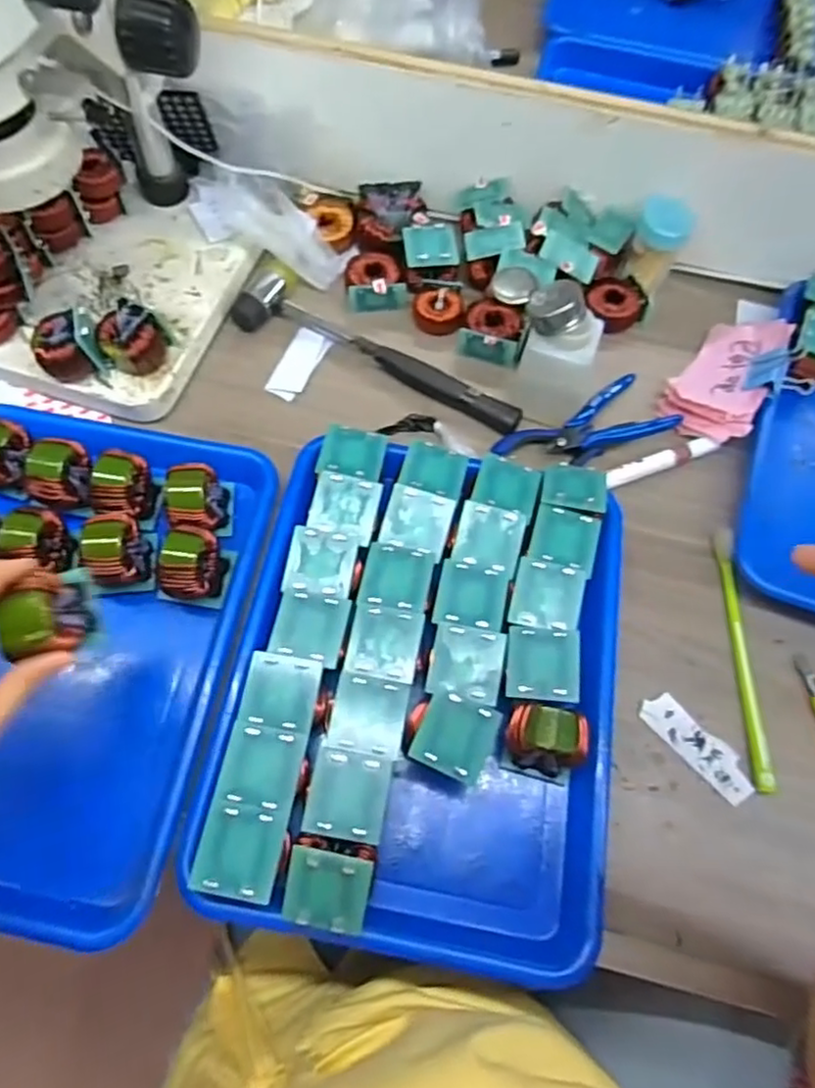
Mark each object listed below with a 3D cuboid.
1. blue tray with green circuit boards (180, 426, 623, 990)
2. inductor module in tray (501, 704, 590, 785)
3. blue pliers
[{"bbox_3d":[0.012,0.083,0.429,0.244,0.053,0.314,9,65,2],"label":"blue tray with green circuit boards"},{"bbox_3d":[0.085,0.125,0.414,0.049,0.043,0.037,16,66,5],"label":"inductor module in tray"},{"bbox_3d":[0.146,-0.094,0.531,0.151,0.021,0.063,-29,70,-15],"label":"blue pliers"}]

